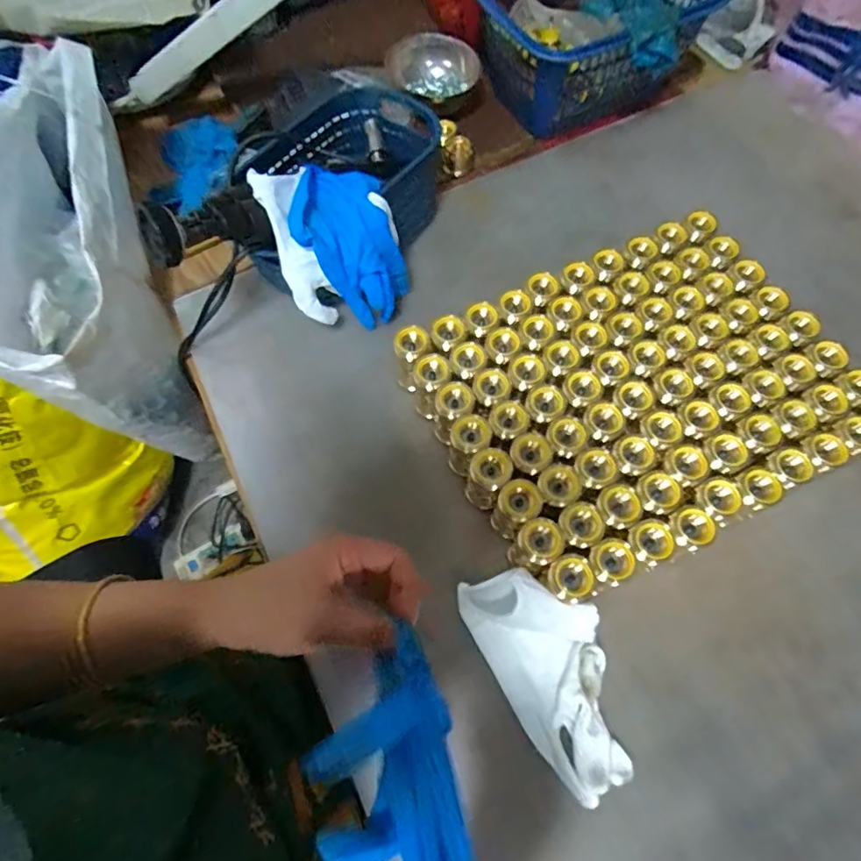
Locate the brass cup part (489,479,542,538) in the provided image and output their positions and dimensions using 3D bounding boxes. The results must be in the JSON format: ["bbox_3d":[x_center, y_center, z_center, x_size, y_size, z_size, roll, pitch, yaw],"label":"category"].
[{"bbox_3d":[0.066,0.064,0.399,0.030,0.064,0.030,0,66,0],"label":"brass cup part"}]

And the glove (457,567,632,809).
[{"bbox_3d":[0.086,0.163,0.351,0.076,0.054,0.150,-27,69,-11],"label":"glove"}]

